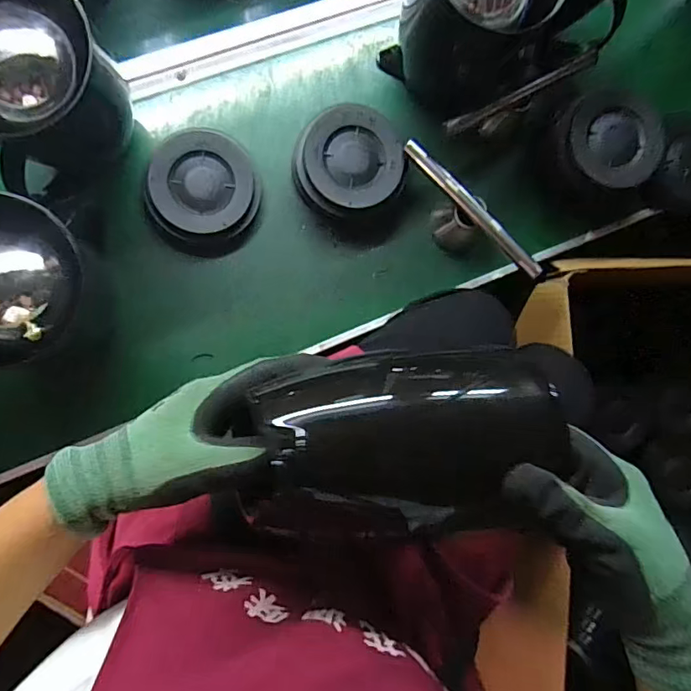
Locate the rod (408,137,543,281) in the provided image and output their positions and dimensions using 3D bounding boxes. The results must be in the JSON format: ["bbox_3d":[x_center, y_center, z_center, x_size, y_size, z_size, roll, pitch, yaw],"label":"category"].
[{"bbox_3d":[0.140,-0.147,0.546,0.198,0.012,0.016,43,84,-6],"label":"rod"}]

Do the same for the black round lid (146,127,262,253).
[{"bbox_3d":[-0.154,-0.166,0.548,0.113,0.028,0.125,10,88,-8],"label":"black round lid"}]

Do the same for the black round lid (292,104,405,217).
[{"bbox_3d":[0.002,-0.201,0.561,0.120,0.051,0.109,-21,93,-8],"label":"black round lid"}]

